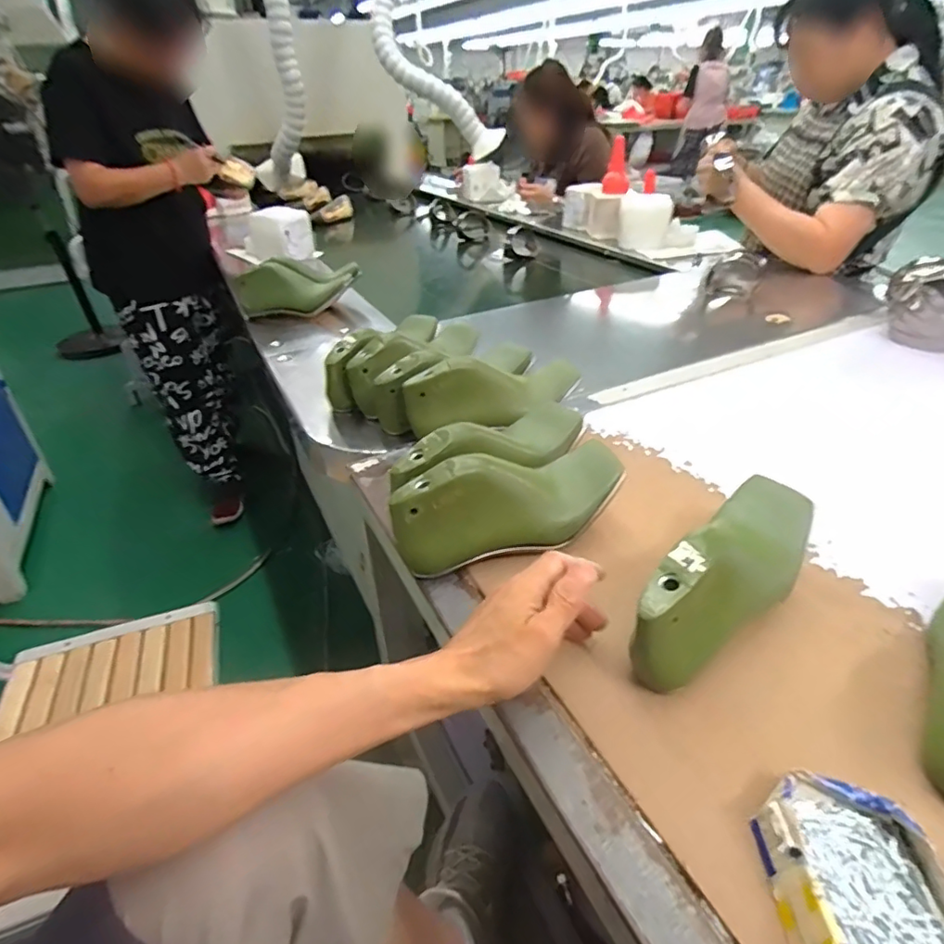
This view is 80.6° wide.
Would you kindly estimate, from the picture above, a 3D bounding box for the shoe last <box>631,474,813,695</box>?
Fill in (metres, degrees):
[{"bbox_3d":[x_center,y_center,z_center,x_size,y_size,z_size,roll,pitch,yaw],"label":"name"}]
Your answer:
[{"bbox_3d":[0.200,0.079,0.426,0.071,0.098,0.224,23,41,32],"label":"shoe last"}]

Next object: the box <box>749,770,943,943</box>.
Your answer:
[{"bbox_3d":[0.199,0.221,0.275,0.080,0.034,0.131,1,34,4],"label":"box"}]

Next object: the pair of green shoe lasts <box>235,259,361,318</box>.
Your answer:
[{"bbox_3d":[-0.342,-0.363,1.115,0.233,0.113,0.073,-8,35,-6],"label":"pair of green shoe lasts"}]

